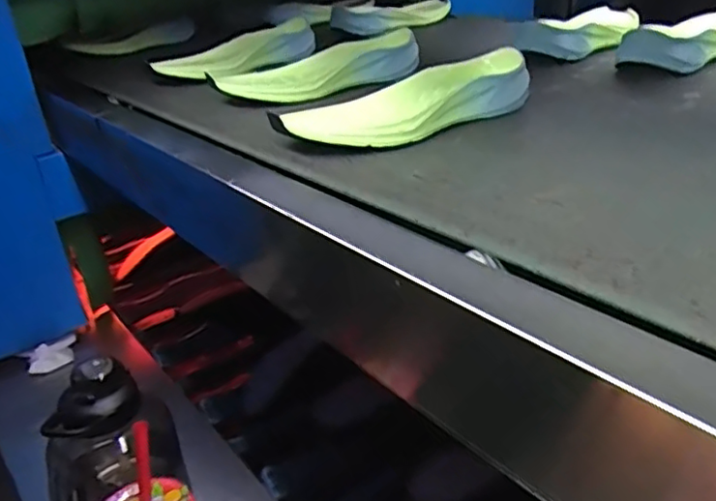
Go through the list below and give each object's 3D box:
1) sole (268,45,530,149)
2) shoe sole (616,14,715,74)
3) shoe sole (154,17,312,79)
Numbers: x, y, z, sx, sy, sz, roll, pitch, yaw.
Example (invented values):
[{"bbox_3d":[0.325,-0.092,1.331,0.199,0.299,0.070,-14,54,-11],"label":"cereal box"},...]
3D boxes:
[{"bbox_3d":[0.052,-0.141,0.627,0.268,0.048,0.090,-21,30,-27],"label":"sole"},{"bbox_3d":[0.428,-0.262,0.796,0.113,0.046,0.269,17,34,39],"label":"shoe sole"},{"bbox_3d":[-0.189,-0.296,0.965,0.256,0.064,0.089,-11,27,-10],"label":"shoe sole"}]

